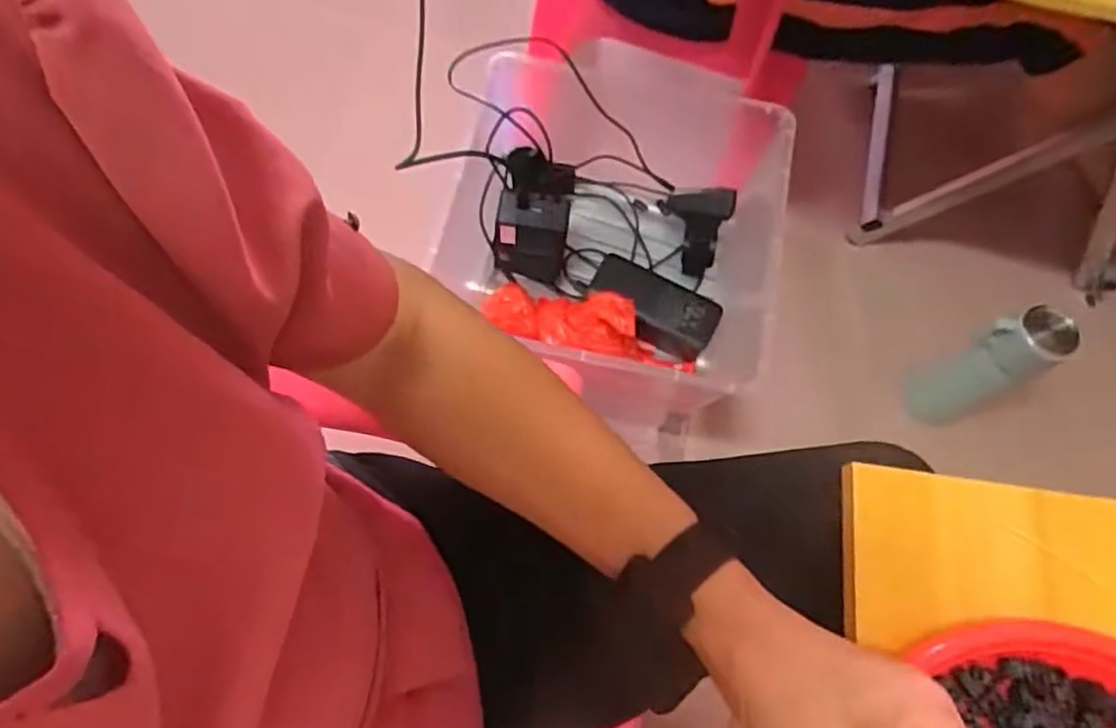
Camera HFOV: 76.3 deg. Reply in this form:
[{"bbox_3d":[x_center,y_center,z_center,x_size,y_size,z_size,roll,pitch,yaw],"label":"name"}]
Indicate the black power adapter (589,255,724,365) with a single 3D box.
[{"bbox_3d":[0.095,-0.056,0.721,0.131,0.037,0.064,27,70,8],"label":"black power adapter"}]

